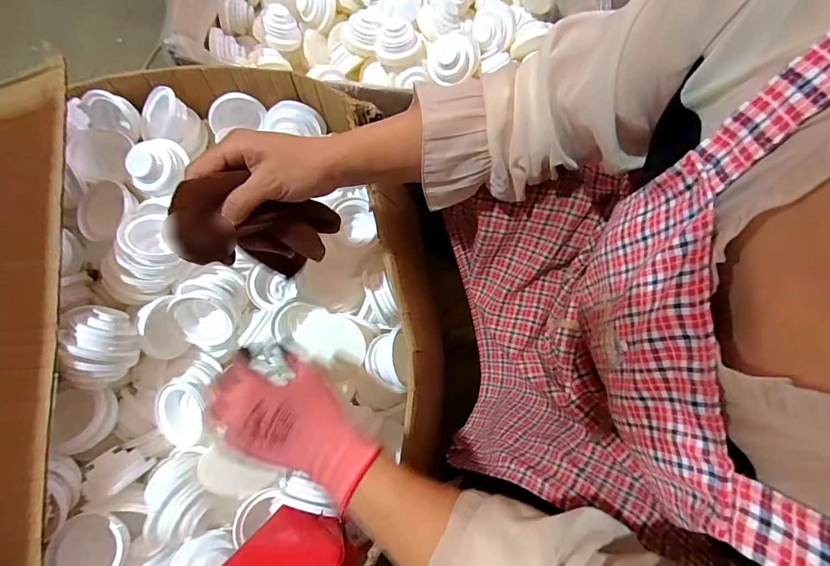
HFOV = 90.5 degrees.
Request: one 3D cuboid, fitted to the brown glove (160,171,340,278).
[{"bbox_3d":[-0.125,-0.046,0.357,0.158,0.055,0.065,0,72,-47],"label":"brown glove"}]

